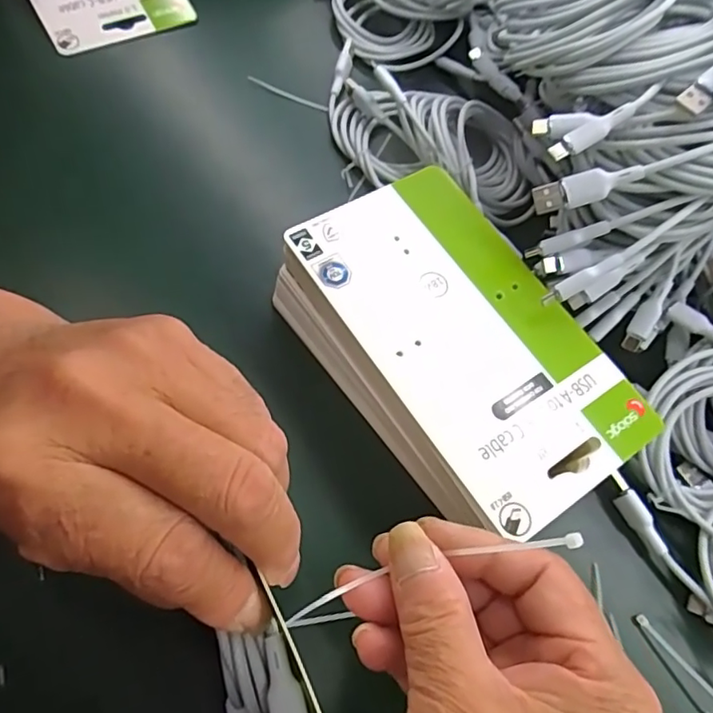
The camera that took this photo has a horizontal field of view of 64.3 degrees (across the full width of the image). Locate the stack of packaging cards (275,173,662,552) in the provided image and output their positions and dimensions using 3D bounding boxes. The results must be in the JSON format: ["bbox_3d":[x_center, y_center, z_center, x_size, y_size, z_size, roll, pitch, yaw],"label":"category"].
[{"bbox_3d":[0.047,-0.003,0.290,0.112,0.047,0.178,-29,73,-18],"label":"stack of packaging cards"}]

